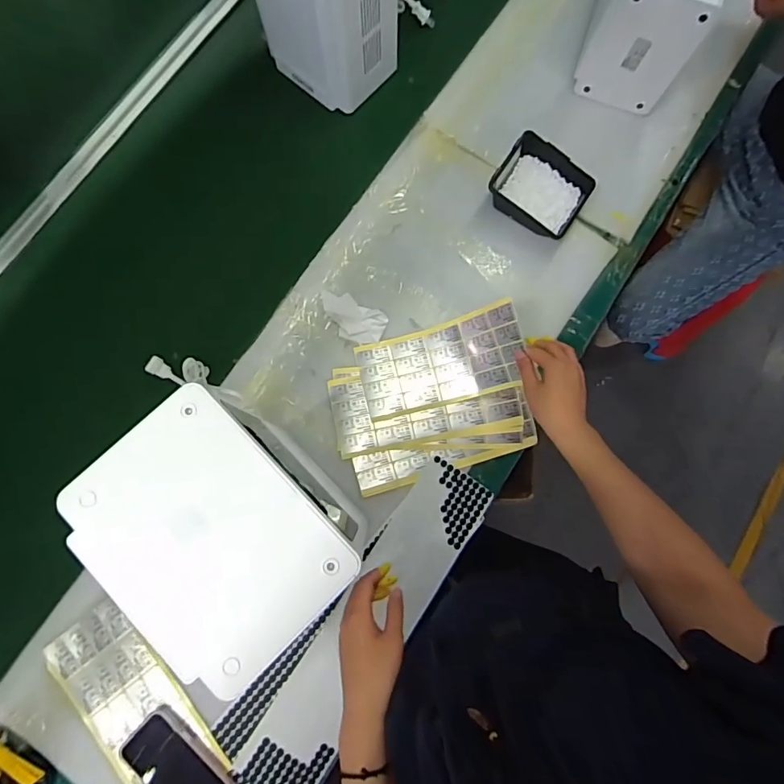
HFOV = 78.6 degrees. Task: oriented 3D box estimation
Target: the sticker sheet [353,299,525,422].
[{"bbox_3d":[0.069,-0.044,0.694,0.239,0.064,0.112,-18,81,19],"label":"sticker sheet"}]

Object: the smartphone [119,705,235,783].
[{"bbox_3d":[-0.277,0.490,0.621,0.150,0.007,0.083,44,83,6],"label":"smartphone"}]

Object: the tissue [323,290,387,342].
[{"bbox_3d":[-0.063,-0.113,0.735,0.108,0.010,0.059,29,81,4],"label":"tissue"}]

